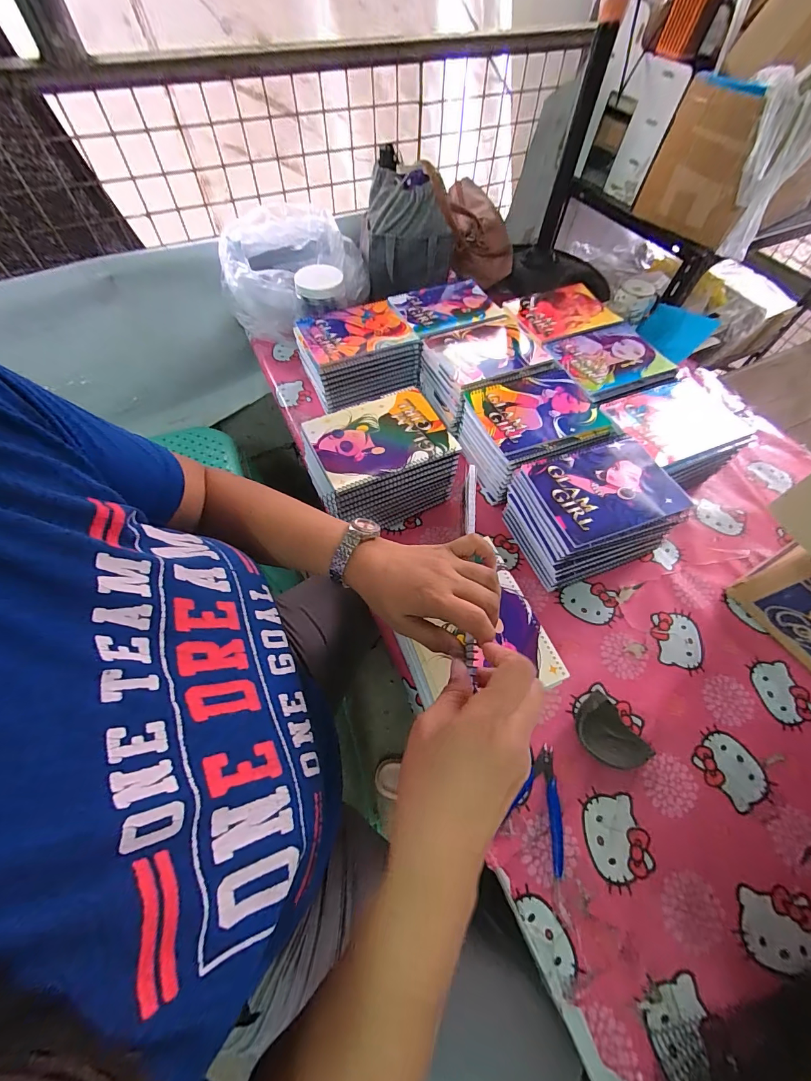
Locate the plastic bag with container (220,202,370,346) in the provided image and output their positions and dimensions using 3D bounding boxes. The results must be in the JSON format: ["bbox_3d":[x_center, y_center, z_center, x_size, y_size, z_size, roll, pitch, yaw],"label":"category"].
[{"bbox_3d":[-0.236,-0.581,0.833,0.268,0.178,0.227,13,61,6],"label":"plastic bag with container"}]

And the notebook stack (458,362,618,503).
[{"bbox_3d":[0.214,-0.197,0.683,0.204,0.108,0.178,-22,63,-13],"label":"notebook stack"}]

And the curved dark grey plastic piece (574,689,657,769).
[{"bbox_3d":[0.253,0.243,0.478,0.068,0.033,0.089,-27,64,-15],"label":"curved dark grey plastic piece"}]

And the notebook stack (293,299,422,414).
[{"bbox_3d":[-0.098,-0.380,0.767,0.214,0.093,0.154,-22,63,-13],"label":"notebook stack"}]

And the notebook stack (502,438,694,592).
[{"bbox_3d":[0.282,-0.040,0.598,0.223,0.119,0.170,-16,62,-10],"label":"notebook stack"}]

